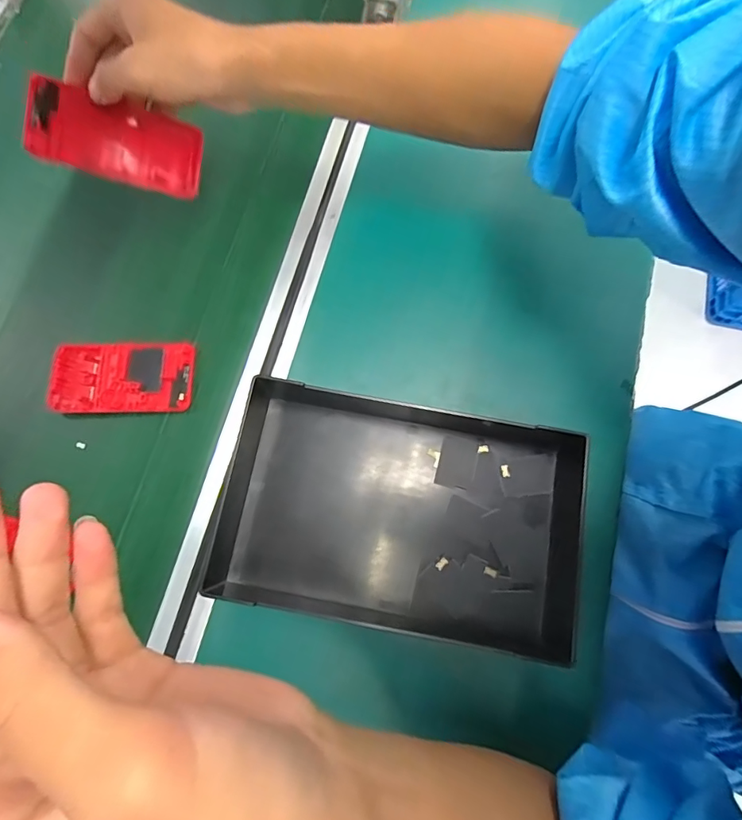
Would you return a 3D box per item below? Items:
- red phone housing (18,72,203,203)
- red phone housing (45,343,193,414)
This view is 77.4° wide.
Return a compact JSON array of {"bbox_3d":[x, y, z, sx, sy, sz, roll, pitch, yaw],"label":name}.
[{"bbox_3d":[-0.200,-0.215,0.369,0.121,0.012,0.060,6,94,-27],"label":"red phone housing"},{"bbox_3d":[-0.218,-0.029,0.407,0.122,0.008,0.063,-1,76,2],"label":"red phone housing"}]

